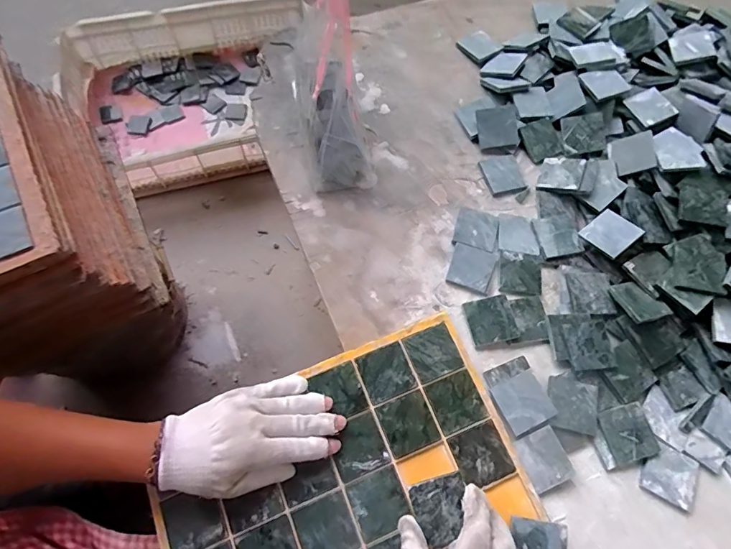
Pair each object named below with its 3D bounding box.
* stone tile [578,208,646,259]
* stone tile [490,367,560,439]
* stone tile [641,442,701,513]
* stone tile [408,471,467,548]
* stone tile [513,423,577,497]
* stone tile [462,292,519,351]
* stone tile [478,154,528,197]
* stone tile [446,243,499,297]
[{"bbox_3d":[0.279,-0.047,0.498,0.045,0.005,0.050,-43,54,1],"label":"stone tile"},{"bbox_3d":[0.156,0.125,0.430,0.049,0.005,0.049,-25,71,-13],"label":"stone tile"},{"bbox_3d":[0.295,0.194,0.422,0.051,0.005,0.051,28,68,9],"label":"stone tile"},{"bbox_3d":[0.065,0.198,0.368,0.046,0.010,0.049,-16,69,-10],"label":"stone tile"},{"bbox_3d":[0.169,0.175,0.416,0.041,0.011,0.049,-21,70,-12],"label":"stone tile"},{"bbox_3d":[0.134,0.048,0.463,0.049,0.008,0.051,-10,68,-8],"label":"stone tile"},{"bbox_3d":[0.170,-0.123,0.540,0.046,0.004,0.054,-15,69,-10],"label":"stone tile"},{"bbox_3d":[0.120,-0.007,0.488,0.049,0.004,0.052,20,67,5],"label":"stone tile"}]

